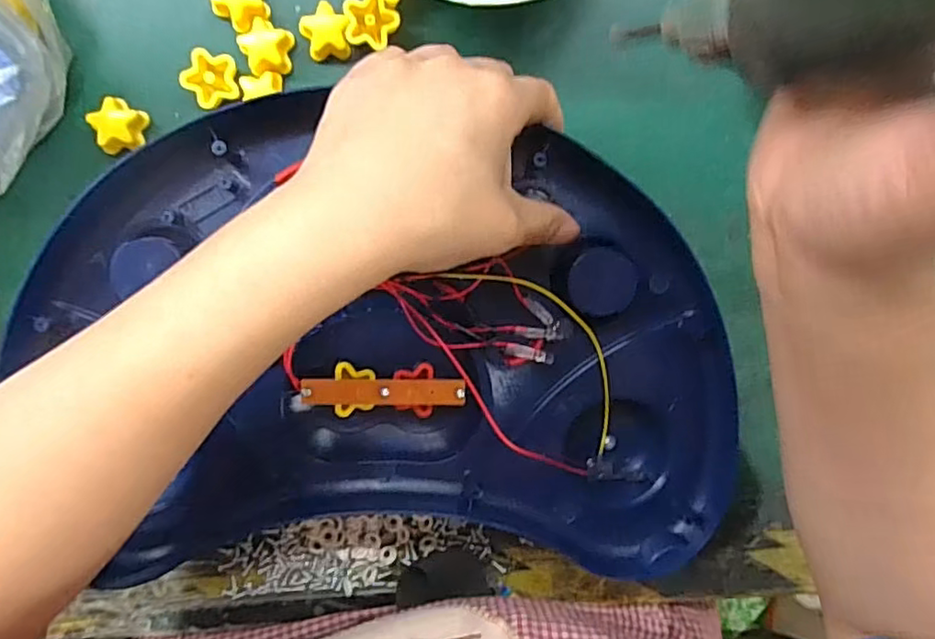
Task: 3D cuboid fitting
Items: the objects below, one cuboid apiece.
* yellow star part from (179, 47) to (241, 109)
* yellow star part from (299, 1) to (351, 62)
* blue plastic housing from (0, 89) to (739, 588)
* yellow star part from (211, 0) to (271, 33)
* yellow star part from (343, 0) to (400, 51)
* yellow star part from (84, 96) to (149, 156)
[{"bbox_3d":[-0.126,-0.118,0.302,0.025,0.017,0.026,-7,97,-4],"label":"yellow star part"},{"bbox_3d":[-0.070,-0.142,0.301,0.023,0.012,0.025,-2,97,-4],"label":"yellow star part"},{"bbox_3d":[-0.028,0.012,0.298,0.316,0.041,0.210,4,96,-5],"label":"blue plastic housing"},{"bbox_3d":[-0.111,-0.155,0.298,0.024,0.013,0.026,-12,97,-3],"label":"yellow star part"},{"bbox_3d":[-0.049,-0.146,0.299,0.025,0.010,0.025,32,93,-7],"label":"yellow star part"},{"bbox_3d":[-0.172,-0.096,0.302,0.024,0.014,0.026,-17,98,-2],"label":"yellow star part"}]

